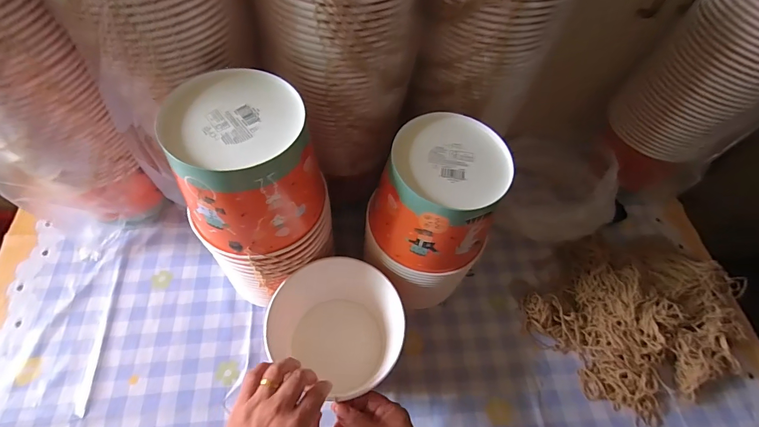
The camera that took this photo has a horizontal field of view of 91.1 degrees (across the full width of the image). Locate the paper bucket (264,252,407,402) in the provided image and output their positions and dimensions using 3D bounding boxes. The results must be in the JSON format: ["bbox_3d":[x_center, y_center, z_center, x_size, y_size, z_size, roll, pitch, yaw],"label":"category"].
[{"bbox_3d":[-0.049,0.153,0.516,0.164,0.139,0.157,2,59,-3],"label":"paper bucket"}]

